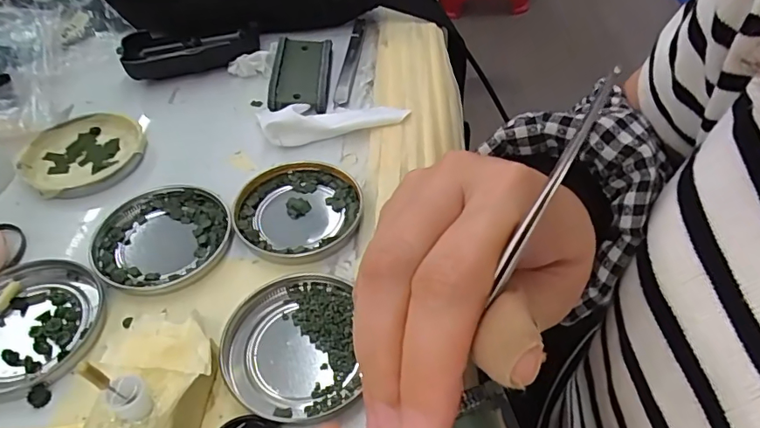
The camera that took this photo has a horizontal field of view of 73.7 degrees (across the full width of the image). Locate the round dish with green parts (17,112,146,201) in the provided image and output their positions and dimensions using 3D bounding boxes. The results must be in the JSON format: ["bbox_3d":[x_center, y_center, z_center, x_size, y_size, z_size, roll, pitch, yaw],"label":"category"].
[{"bbox_3d":[-0.208,-0.043,0.359,0.078,0.012,0.074,-1,48,1],"label":"round dish with green parts"}]

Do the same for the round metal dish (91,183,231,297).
[{"bbox_3d":[-0.131,0.014,0.307,0.078,0.009,0.075,-1,48,1],"label":"round metal dish"}]

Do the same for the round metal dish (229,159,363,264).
[{"bbox_3d":[-0.053,-0.003,0.319,0.075,0.008,0.074,-1,48,1],"label":"round metal dish"}]

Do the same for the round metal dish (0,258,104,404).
[{"bbox_3d":[-0.190,0.059,0.266,0.080,0.009,0.077,-1,48,1],"label":"round metal dish"}]

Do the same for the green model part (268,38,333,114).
[{"bbox_3d":[-0.062,-0.114,0.408,0.044,0.021,0.084,-2,48,1],"label":"green model part"}]

